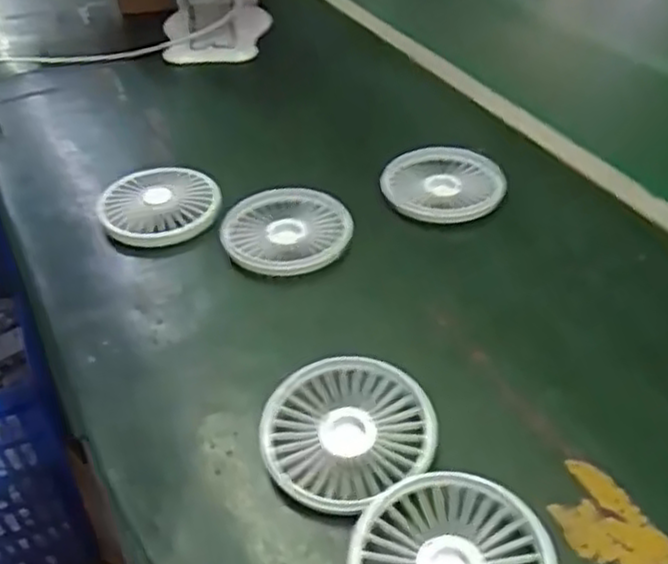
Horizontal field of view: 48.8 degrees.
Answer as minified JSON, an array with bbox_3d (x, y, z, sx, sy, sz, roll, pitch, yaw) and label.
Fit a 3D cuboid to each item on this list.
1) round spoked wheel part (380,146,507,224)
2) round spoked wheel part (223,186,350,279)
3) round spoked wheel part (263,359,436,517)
[{"bbox_3d":[0.082,-0.077,0.560,0.087,0.025,0.084,-1,40,1],"label":"round spoked wheel part"},{"bbox_3d":[-0.033,-0.035,0.522,0.089,0.022,0.078,2,41,4],"label":"round spoked wheel part"},{"bbox_3d":[0.008,0.079,0.389,0.088,0.022,0.084,-1,41,1],"label":"round spoked wheel part"}]

